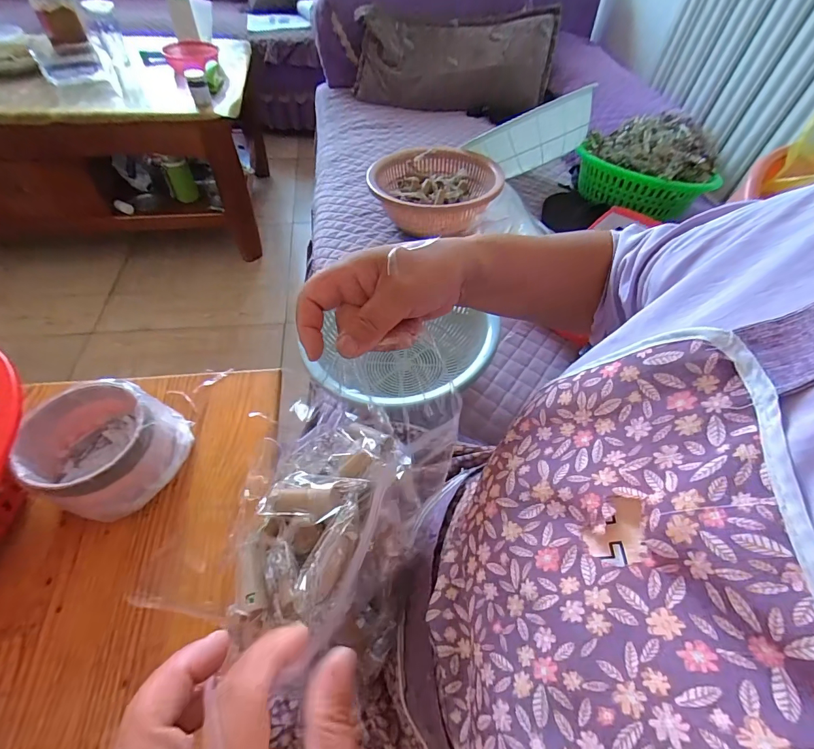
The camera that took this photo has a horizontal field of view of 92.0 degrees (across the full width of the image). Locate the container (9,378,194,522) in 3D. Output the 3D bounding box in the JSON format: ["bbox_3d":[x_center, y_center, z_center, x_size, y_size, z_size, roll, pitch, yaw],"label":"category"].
[{"bbox_3d":[-0.323,0.070,0.423,0.136,0.073,0.131,24,55,14],"label":"container"}]

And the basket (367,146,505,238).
[{"bbox_3d":[0.060,-0.420,0.872,0.270,0.083,0.298,0,53,-4],"label":"basket"}]

